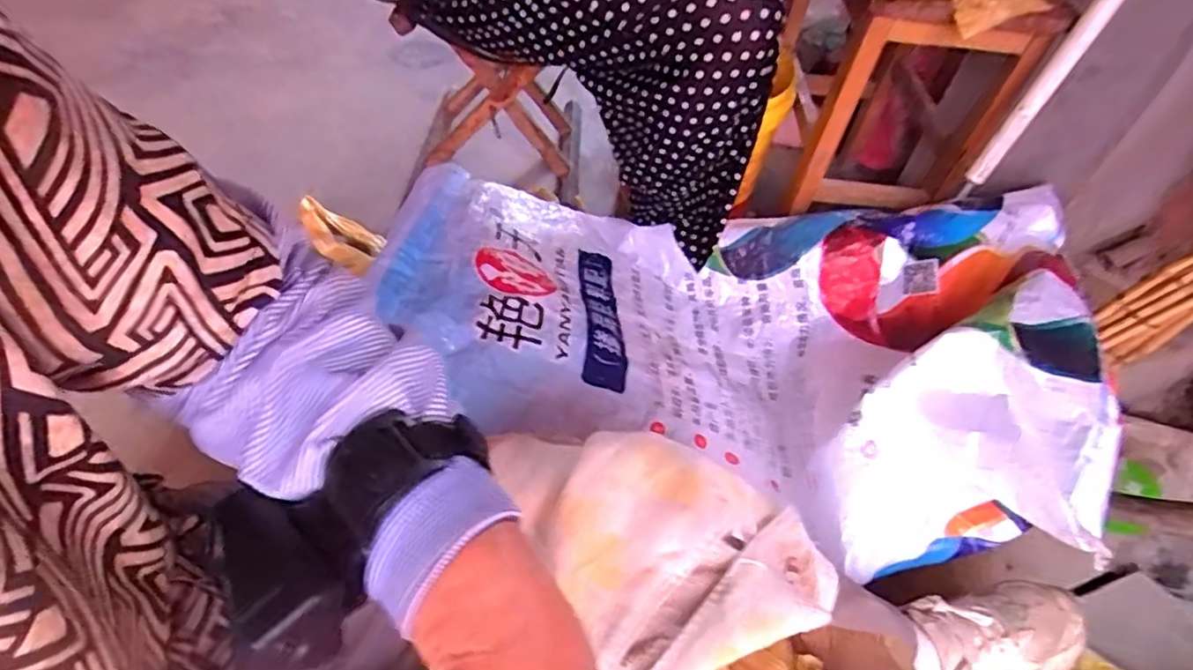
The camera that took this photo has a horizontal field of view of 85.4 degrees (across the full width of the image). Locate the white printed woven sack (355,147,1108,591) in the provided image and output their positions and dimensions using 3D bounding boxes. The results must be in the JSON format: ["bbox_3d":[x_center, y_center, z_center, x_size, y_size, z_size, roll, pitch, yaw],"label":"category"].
[{"bbox_3d":[0.157,-0.019,0.743,0.682,0.188,0.422,14,46,8],"label":"white printed woven sack"}]

